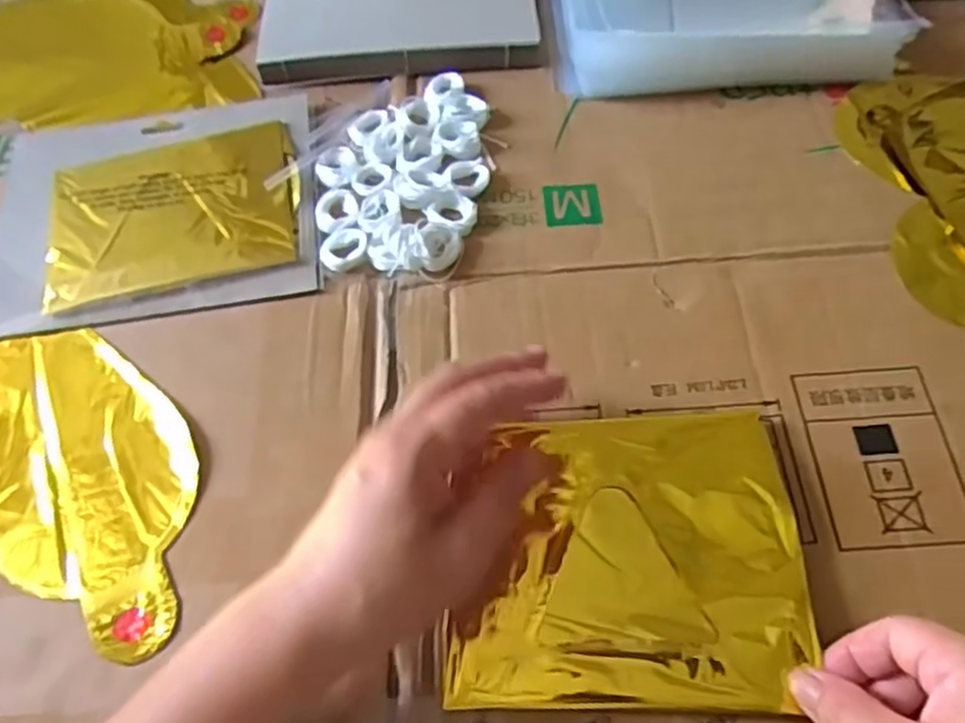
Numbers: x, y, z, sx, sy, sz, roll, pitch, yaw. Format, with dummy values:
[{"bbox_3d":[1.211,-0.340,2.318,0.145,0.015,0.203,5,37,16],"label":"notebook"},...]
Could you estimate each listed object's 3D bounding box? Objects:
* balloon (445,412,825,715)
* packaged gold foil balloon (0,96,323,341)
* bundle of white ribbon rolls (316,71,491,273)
[{"bbox_3d":[0.064,0.087,0.331,0.149,0.016,0.126,-1,58,4],"label":"balloon"},{"bbox_3d":[-0.201,-0.099,0.456,0.193,0.010,0.172,-10,58,-2],"label":"packaged gold foil balloon"},{"bbox_3d":[-0.049,-0.122,0.452,0.100,0.019,0.163,-2,58,3],"label":"bundle of white ribbon rolls"}]

